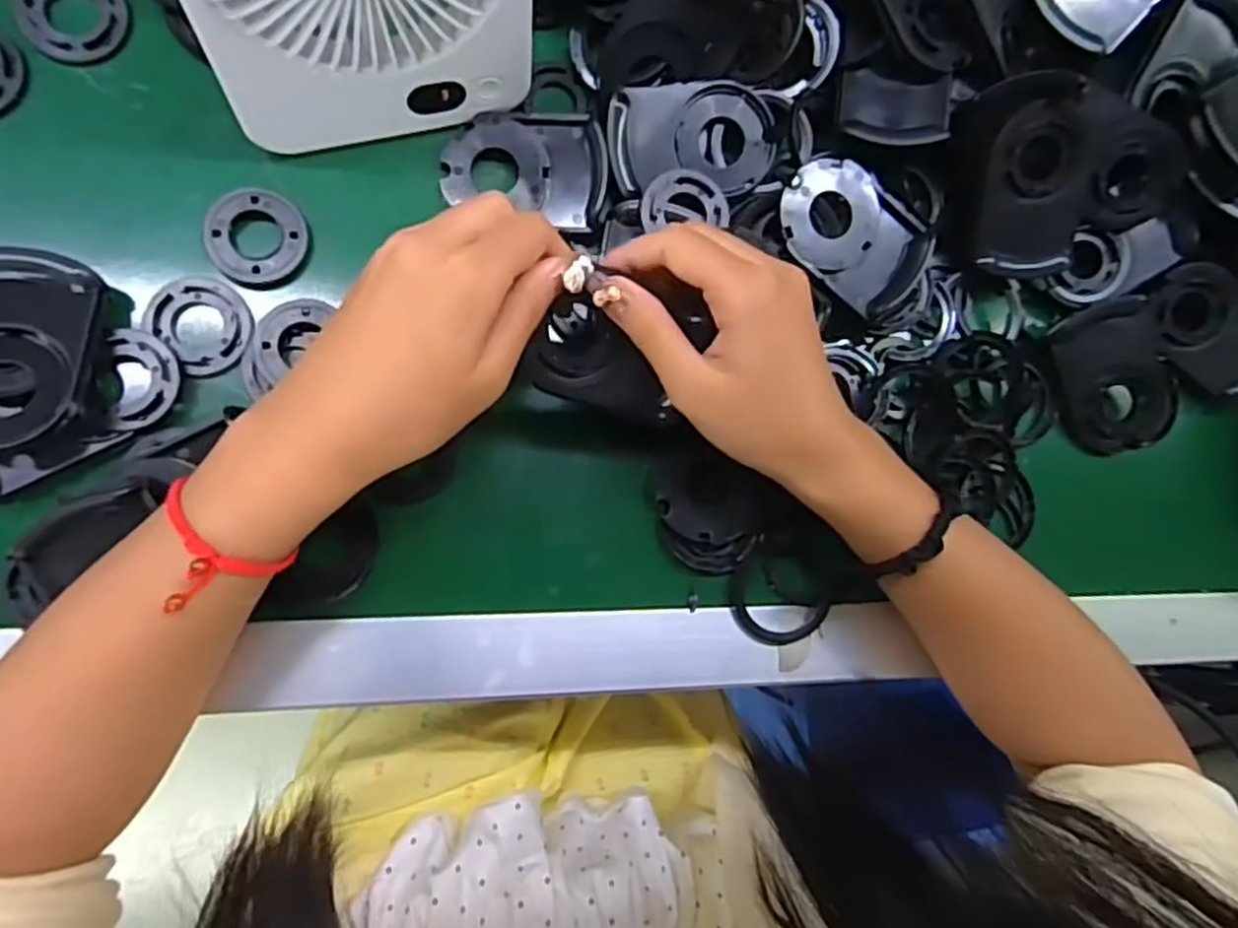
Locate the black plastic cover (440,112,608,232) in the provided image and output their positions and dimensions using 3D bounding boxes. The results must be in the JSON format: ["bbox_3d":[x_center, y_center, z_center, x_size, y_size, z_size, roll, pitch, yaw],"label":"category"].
[{"bbox_3d":[-0.046,-0.146,0.357,0.077,0.014,0.052,4,85,-11],"label":"black plastic cover"}]

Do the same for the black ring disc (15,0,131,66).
[{"bbox_3d":[-0.246,-0.203,0.332,0.045,0.004,0.042,1,85,-11],"label":"black ring disc"}]

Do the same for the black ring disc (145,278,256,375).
[{"bbox_3d":[-0.188,-0.064,0.332,0.039,0.007,0.046,-40,94,-12],"label":"black ring disc"}]

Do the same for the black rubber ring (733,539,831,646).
[{"bbox_3d":[0.083,0.066,0.368,0.052,0.009,0.050,1,85,-11],"label":"black rubber ring"}]

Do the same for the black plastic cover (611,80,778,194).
[{"bbox_3d":[0.037,-0.163,0.370,0.085,0.016,0.050,-8,87,-12],"label":"black plastic cover"}]

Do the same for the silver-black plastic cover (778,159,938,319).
[{"bbox_3d":[0.118,-0.117,0.371,0.081,0.014,0.059,33,80,-7],"label":"silver-black plastic cover"}]

